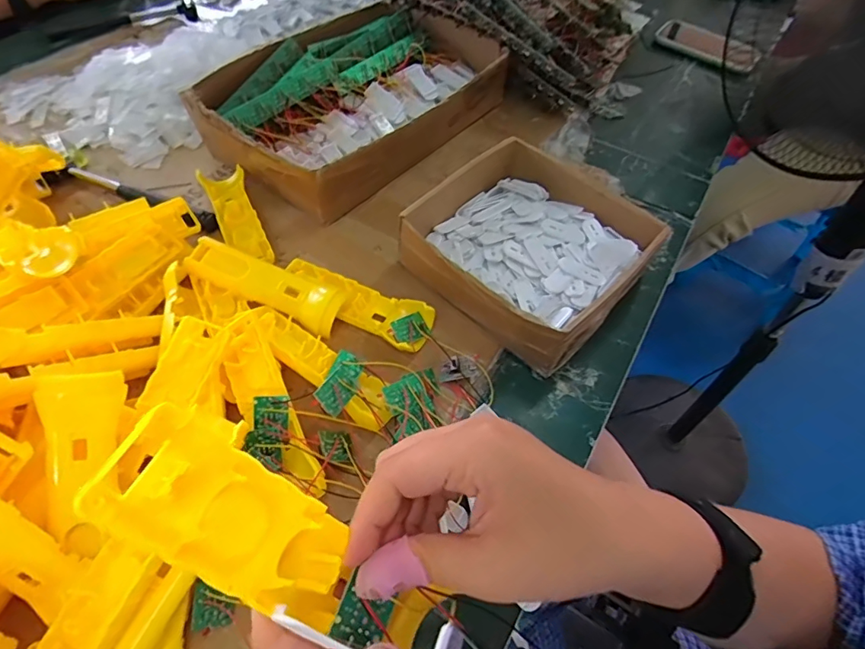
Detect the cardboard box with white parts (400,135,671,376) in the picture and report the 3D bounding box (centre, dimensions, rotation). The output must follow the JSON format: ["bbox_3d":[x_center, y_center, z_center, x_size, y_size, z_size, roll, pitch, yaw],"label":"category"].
[{"bbox_3d":[0.094,-0.082,0.515,0.220,0.075,0.203,37,62,22],"label":"cardboard box with white parts"}]

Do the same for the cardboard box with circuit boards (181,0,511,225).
[{"bbox_3d":[-0.095,-0.295,0.638,0.250,0.075,0.358,33,61,20],"label":"cardboard box with circuit boards"}]

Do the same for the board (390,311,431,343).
[{"bbox_3d":[-0.021,0.004,0.472,0.034,0.004,0.024,-24,77,-30],"label":"board"}]

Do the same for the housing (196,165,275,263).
[{"bbox_3d":[-0.221,-0.125,0.556,0.045,0.018,0.153,-23,59,-16],"label":"housing"}]

